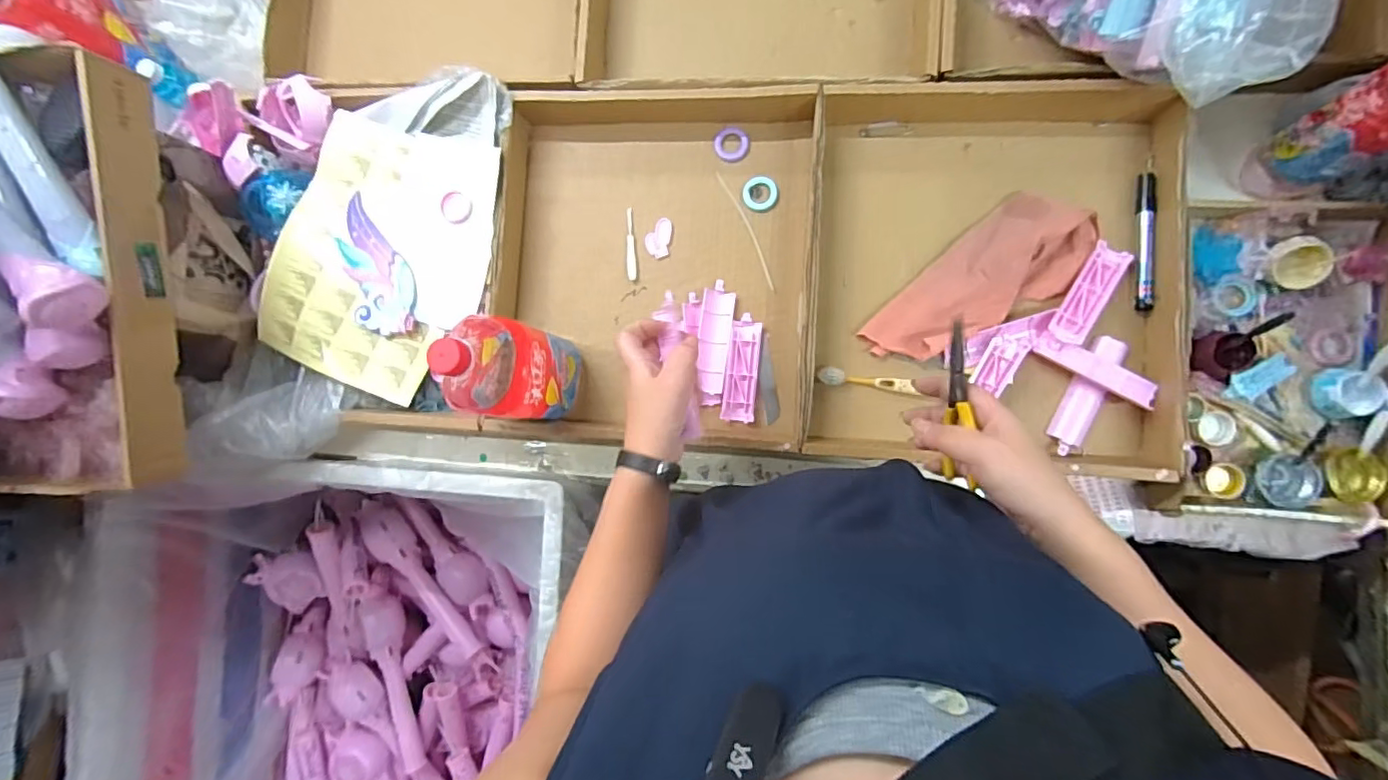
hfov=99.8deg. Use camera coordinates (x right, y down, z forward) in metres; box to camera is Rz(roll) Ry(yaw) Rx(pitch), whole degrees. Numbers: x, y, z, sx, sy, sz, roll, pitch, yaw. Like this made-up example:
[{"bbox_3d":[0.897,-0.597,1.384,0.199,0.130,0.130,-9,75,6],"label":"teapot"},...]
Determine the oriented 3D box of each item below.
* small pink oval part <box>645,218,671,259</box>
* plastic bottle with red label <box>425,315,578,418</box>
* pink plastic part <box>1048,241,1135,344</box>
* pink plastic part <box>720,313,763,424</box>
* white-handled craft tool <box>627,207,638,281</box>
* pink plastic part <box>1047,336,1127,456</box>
[{"bbox_3d":[-0.042,-0.173,0.666,0.029,0.004,0.044,5,89,9],"label":"small pink oval part"},{"bbox_3d":[-0.183,-0.021,0.573,0.081,0.221,0.085,0,88,9],"label":"plastic bottle with red label"},{"bbox_3d":[0.396,-0.097,0.586,0.035,0.019,0.107,32,93,9],"label":"pink plastic part"},{"bbox_3d":[0.054,-0.023,0.641,0.034,0.011,0.114,7,89,9],"label":"pink plastic part"},{"bbox_3d":[-0.073,-0.167,0.672,0.012,0.004,0.083,-4,88,9],"label":"white-handled craft tool"},{"bbox_3d":[0.394,0.005,0.589,0.031,0.017,0.125,26,92,9],"label":"pink plastic part"}]

